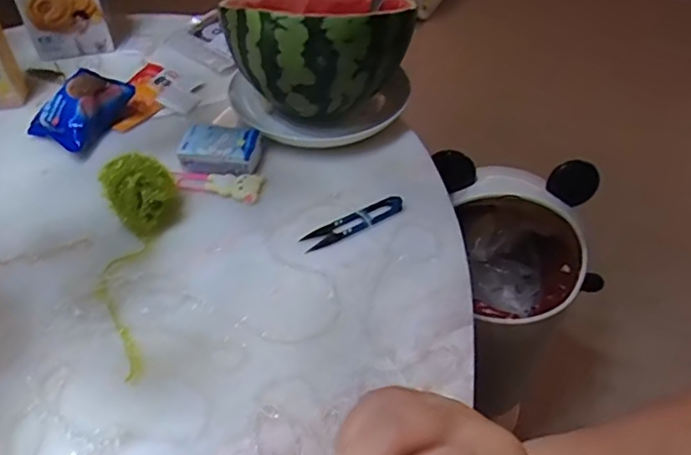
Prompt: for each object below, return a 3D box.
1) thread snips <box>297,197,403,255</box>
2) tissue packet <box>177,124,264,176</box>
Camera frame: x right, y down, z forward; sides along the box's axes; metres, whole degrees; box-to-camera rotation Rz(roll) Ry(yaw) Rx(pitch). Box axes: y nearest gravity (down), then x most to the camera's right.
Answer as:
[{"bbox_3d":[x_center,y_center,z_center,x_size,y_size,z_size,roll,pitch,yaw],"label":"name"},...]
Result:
[{"bbox_3d":[0.009,-0.005,0.520,0.102,0.004,0.024,-23,49,-23],"label":"thread snips"},{"bbox_3d":[-0.125,-0.079,0.579,0.078,0.022,0.055,6,44,5],"label":"tissue packet"}]

